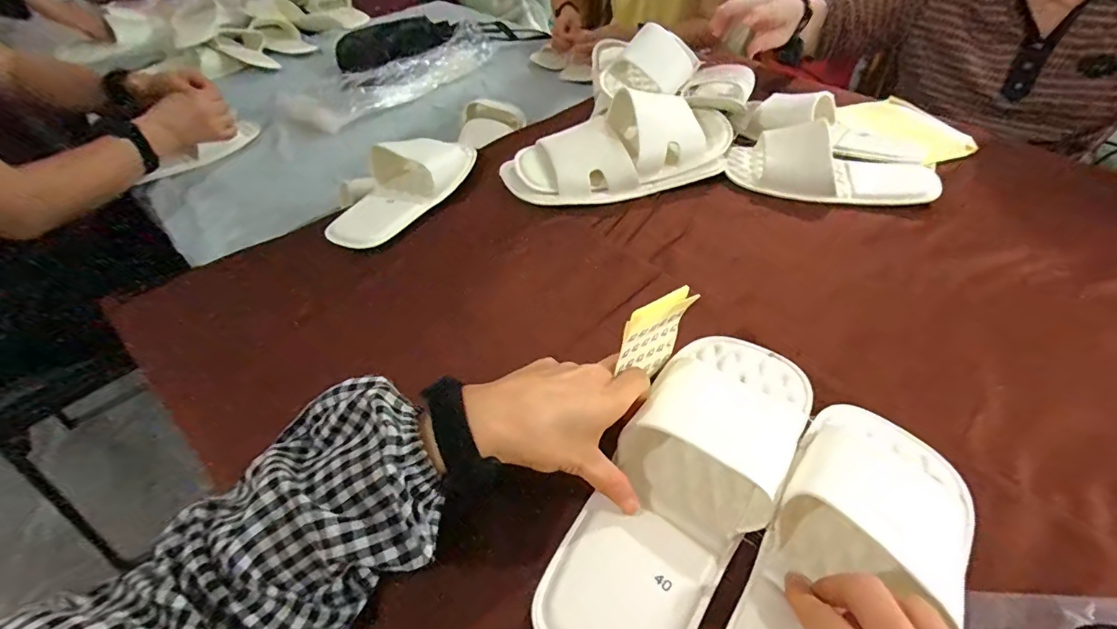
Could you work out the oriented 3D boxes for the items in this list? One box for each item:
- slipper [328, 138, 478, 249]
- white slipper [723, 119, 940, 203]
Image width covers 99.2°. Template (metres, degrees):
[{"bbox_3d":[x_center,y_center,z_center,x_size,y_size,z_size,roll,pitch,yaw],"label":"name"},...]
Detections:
[{"bbox_3d":[-0.187,-0.156,0.568,0.093,0.049,0.216,20,51,18],"label":"slipper"},{"bbox_3d":[0.332,-0.183,0.576,0.238,0.061,0.095,19,51,17],"label":"white slipper"}]

